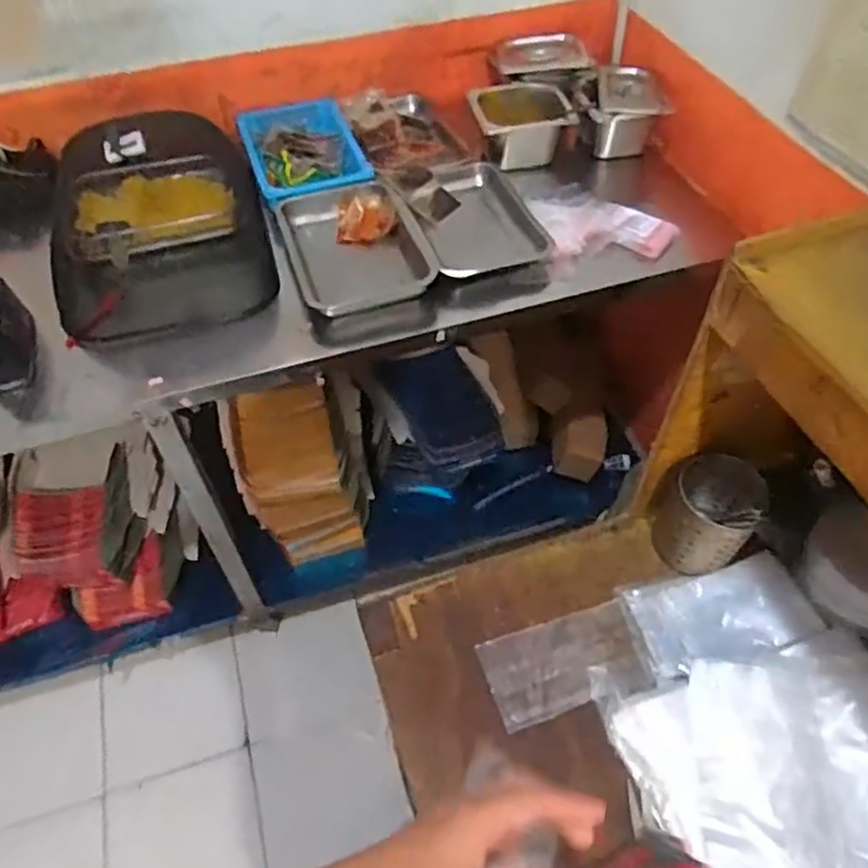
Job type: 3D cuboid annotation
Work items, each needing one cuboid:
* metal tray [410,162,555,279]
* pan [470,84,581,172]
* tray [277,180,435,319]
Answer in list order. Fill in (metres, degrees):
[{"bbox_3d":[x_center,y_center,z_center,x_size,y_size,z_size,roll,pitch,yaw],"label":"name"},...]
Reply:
[{"bbox_3d":[0.064,-0.368,1.142,0.193,0.036,0.304,-14,54,-9],"label":"metal tray"},{"bbox_3d":[0.167,-0.594,1.292,0.179,0.094,0.132,-10,53,-5],"label":"pan"},{"bbox_3d":[-0.130,-0.304,1.114,0.215,0.053,0.297,-16,54,-10],"label":"tray"}]

